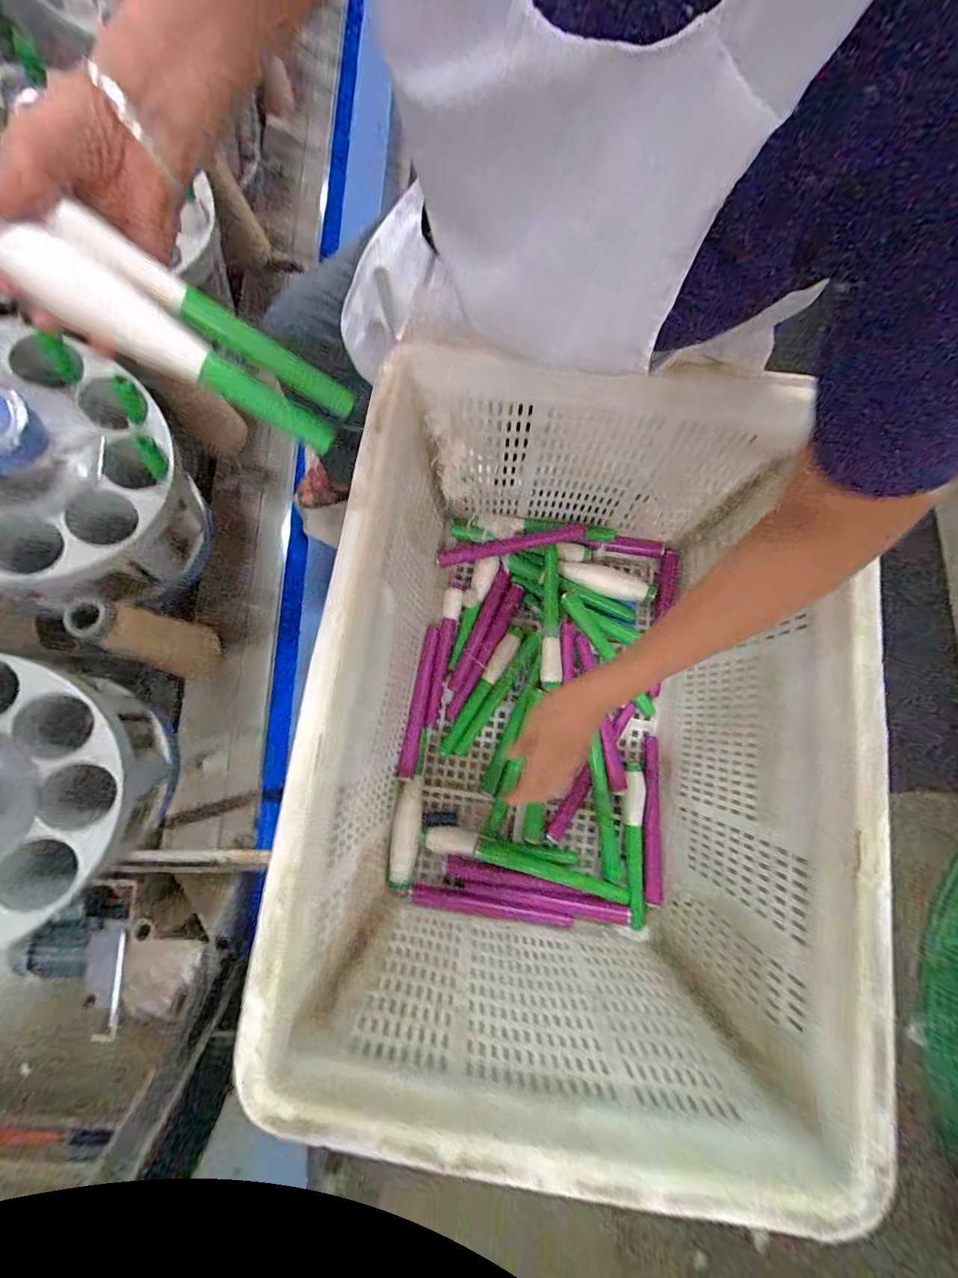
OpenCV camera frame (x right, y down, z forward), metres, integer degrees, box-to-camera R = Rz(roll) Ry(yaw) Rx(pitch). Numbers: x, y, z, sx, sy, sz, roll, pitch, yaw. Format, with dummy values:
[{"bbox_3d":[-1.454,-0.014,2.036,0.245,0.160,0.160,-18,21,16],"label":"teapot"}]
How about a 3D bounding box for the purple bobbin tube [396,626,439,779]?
[{"bbox_3d":[-0.081,0.081,0.593,0.020,0.022,0.199,8,79,1],"label":"purple bobbin tube"}]

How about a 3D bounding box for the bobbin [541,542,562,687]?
[{"bbox_3d":[0.096,-0.029,0.599,0.024,0.029,0.190,1,79,0],"label":"bobbin"}]

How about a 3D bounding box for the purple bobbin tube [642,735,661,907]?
[{"bbox_3d":[0.219,0.226,0.558,0.022,0.022,0.196,3,79,0],"label":"purple bobbin tube"}]

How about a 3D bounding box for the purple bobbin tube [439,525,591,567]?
[{"bbox_3d":[0.042,-0.128,0.602,0.199,0.024,0.021,-9,79,16],"label":"purple bobbin tube"}]

